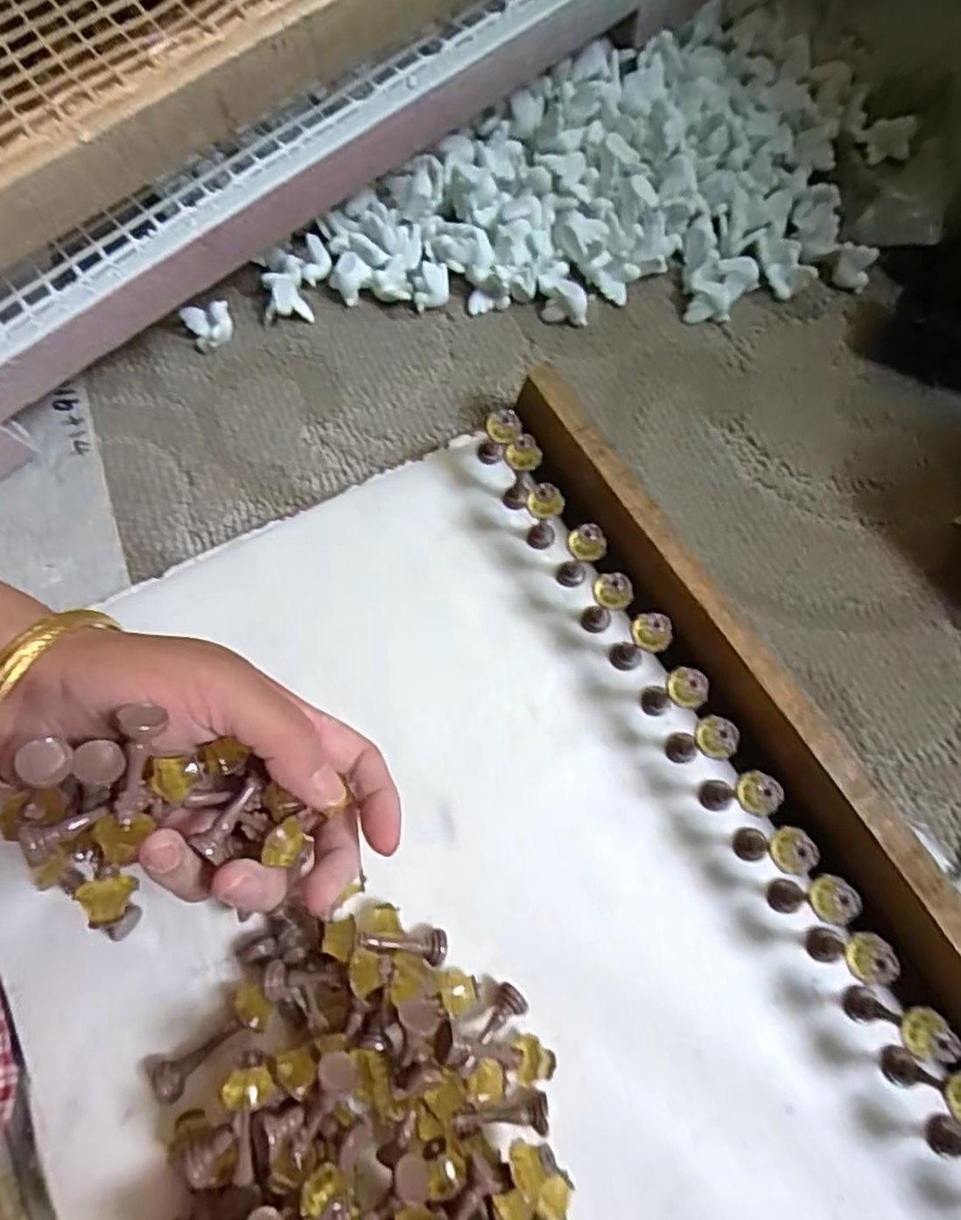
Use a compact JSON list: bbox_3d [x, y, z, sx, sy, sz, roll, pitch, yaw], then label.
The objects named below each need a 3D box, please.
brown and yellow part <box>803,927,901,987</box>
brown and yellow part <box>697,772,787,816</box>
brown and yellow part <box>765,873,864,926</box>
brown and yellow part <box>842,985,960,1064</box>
[{"bbox_3d":[0.159,0.147,0.278,0.019,0.052,0.018,0,73,0],"label":"brown and yellow part"},{"bbox_3d":[0.119,0.086,0.299,0.016,0.054,0.018,-5,73,-1],"label":"brown and yellow part"},{"bbox_3d":[0.146,0.126,0.285,0.017,0.054,0.018,0,73,0],"label":"brown and yellow part"},{"bbox_3d":[0.173,0.171,0.269,0.014,0.054,0.017,24,75,7],"label":"brown and yellow part"}]

